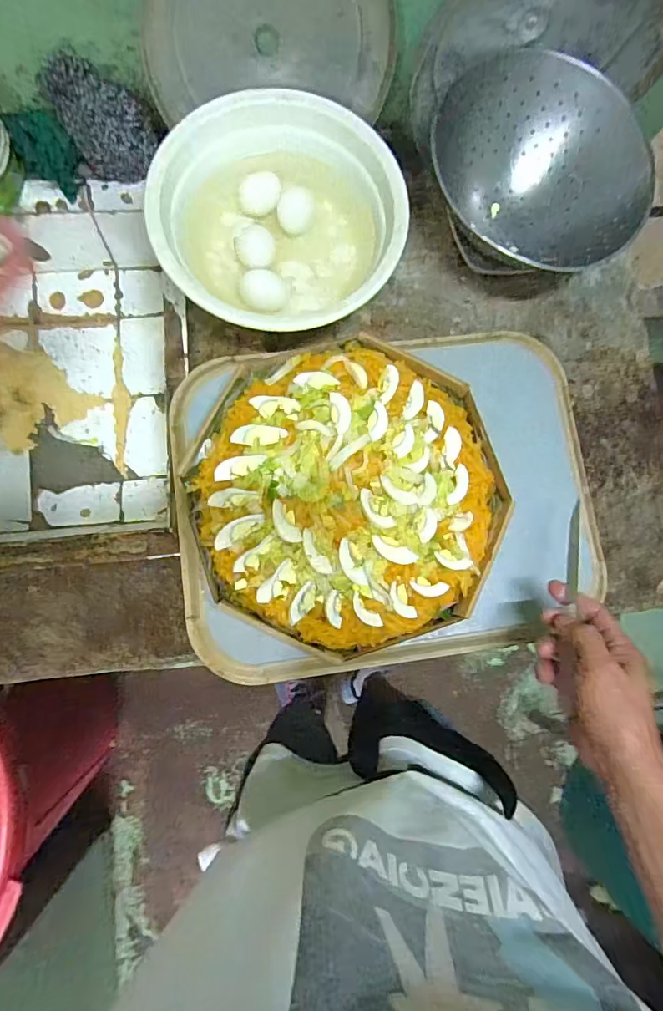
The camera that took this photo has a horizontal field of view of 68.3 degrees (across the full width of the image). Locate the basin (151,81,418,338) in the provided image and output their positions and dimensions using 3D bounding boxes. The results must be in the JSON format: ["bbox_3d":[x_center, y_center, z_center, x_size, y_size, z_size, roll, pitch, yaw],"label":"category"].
[{"bbox_3d":[-0.053,-0.288,0.522,0.243,0.088,0.227,1,82,-4],"label":"basin"}]

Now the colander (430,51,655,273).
[{"bbox_3d":[0.223,-0.367,0.545,0.227,0.097,0.184,9,81,-3],"label":"colander"}]

